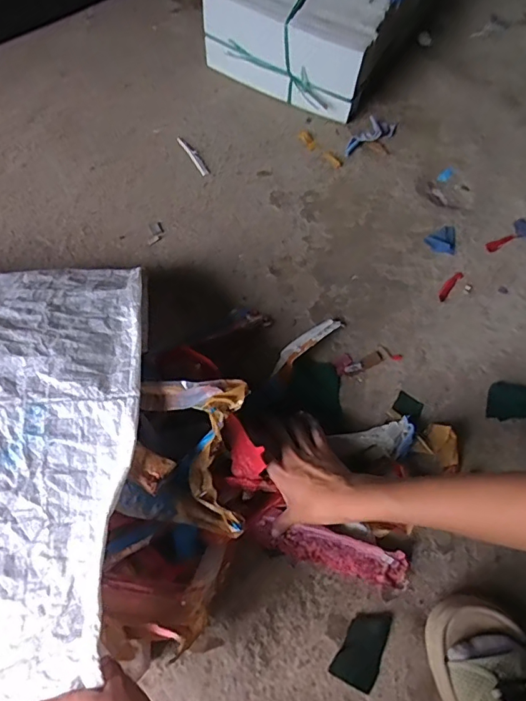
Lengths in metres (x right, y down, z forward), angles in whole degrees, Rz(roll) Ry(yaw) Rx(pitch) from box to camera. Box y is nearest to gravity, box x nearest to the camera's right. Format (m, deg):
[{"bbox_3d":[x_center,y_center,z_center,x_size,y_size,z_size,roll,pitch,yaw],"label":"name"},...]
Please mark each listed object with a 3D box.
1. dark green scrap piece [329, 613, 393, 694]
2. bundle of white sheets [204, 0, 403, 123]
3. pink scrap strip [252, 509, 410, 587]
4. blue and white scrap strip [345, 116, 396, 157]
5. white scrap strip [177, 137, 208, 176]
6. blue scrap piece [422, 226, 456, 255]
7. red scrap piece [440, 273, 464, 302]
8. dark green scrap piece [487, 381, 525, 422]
[{"bbox_3d":[0.105,0.305,0.491,0.043,0.008,0.074,30,67,10],"label":"dark green scrap piece"},{"bbox_3d":[0.115,-0.613,0.834,0.272,0.146,0.399,28,66,10],"label":"bundle of white sheets"},{"bbox_3d":[0.075,0.218,0.523,0.170,0.011,0.041,19,82,3],"label":"pink scrap strip"},{"bbox_3d":[0.177,-0.356,0.792,0.043,0.014,0.104,40,69,14],"label":"blue and white scrap strip"},{"bbox_3d":[-0.111,-0.311,0.757,0.014,0.004,0.087,-29,70,-16],"label":"white scrap strip"},{"bbox_3d":[0.268,-0.170,0.720,0.046,0.006,0.046,8,65,0],"label":"blue scrap piece"},{"bbox_3d":[0.269,-0.093,0.687,0.014,0.004,0.059,38,68,13],"label":"red scrap piece"},{"bbox_3d":[0.324,0.064,0.615,0.074,0.012,0.047,1,65,-3],"label":"dark green scrap piece"}]

